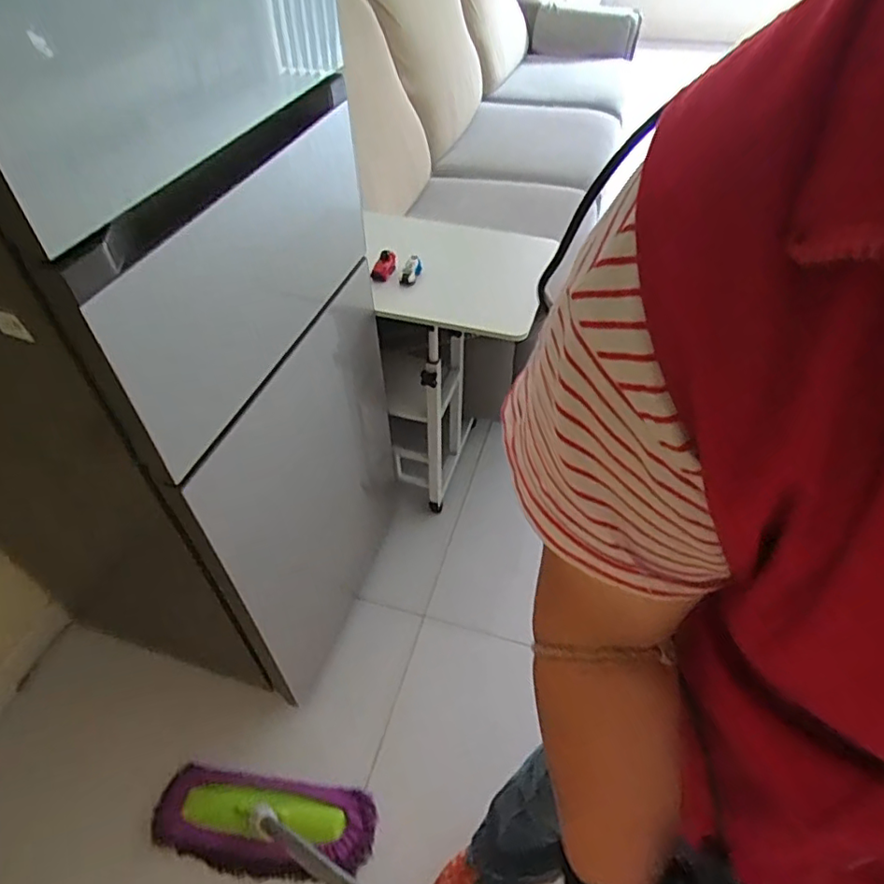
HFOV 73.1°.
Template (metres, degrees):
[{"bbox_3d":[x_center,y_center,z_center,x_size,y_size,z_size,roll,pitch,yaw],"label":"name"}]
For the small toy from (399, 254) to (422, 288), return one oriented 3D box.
[{"bbox_3d":[-0.063,-0.350,1.218,0.041,0.021,0.087,3,47,4],"label":"small toy"}]

